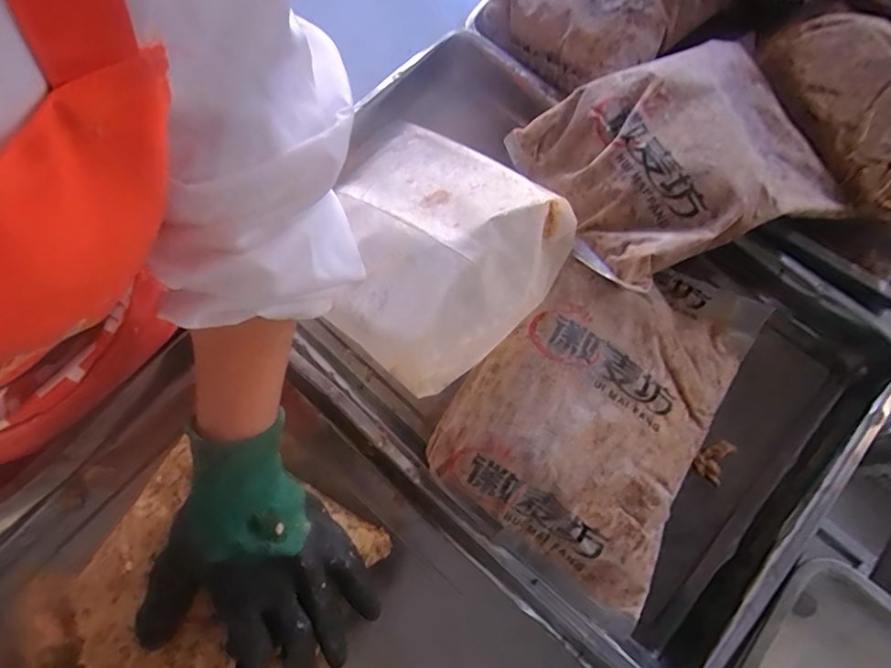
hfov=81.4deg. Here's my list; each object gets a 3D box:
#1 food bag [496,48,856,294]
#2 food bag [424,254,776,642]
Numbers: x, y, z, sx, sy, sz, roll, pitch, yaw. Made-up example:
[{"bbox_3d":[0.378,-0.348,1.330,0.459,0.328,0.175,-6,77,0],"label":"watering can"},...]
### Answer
[{"bbox_3d":[0.217,-0.162,0.467,0.278,0.068,0.193,-23,74,-8],"label":"food bag"},{"bbox_3d":[0.132,0.050,0.439,0.198,0.054,0.297,30,74,8],"label":"food bag"}]

